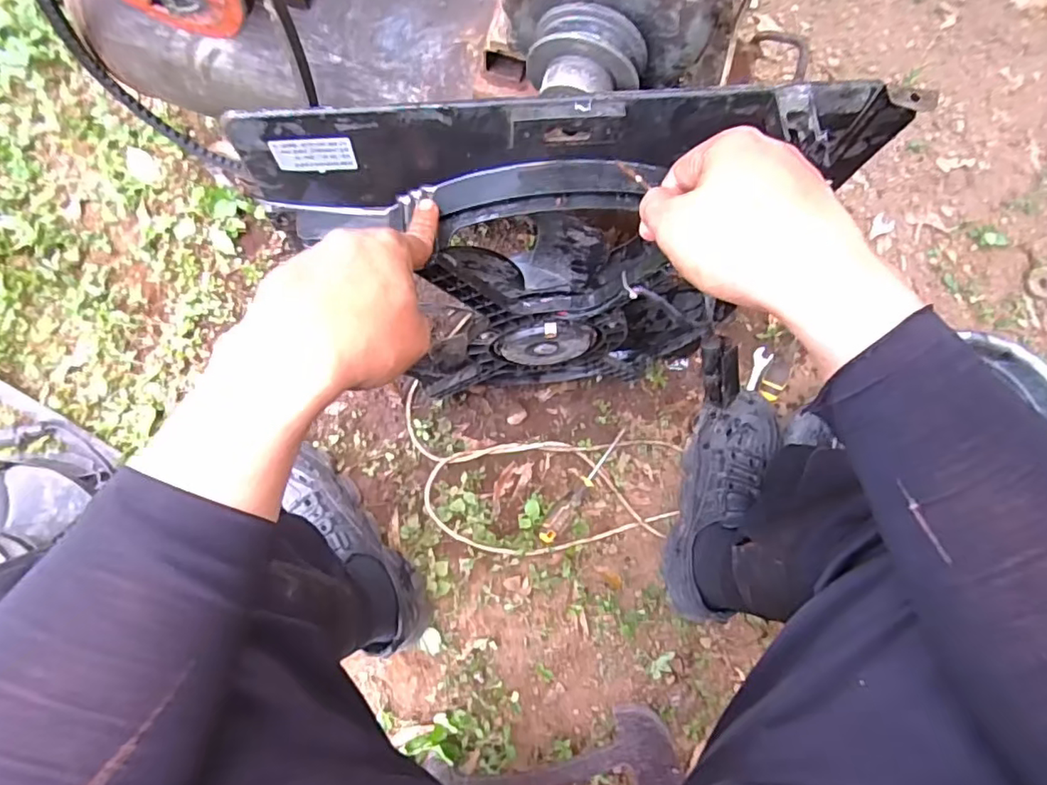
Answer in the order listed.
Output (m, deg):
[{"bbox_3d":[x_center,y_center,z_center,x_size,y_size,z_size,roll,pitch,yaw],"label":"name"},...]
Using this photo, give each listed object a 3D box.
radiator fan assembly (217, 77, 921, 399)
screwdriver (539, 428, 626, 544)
[{"bbox_3d":[0.030,-0.090,0.517,0.432,0.400,0.120,-3,58,-4],"label":"radiator fan assembly"},{"bbox_3d":[0.084,0.125,0.760,0.023,0.023,0.182,41,85,2],"label":"screwdriver"}]

